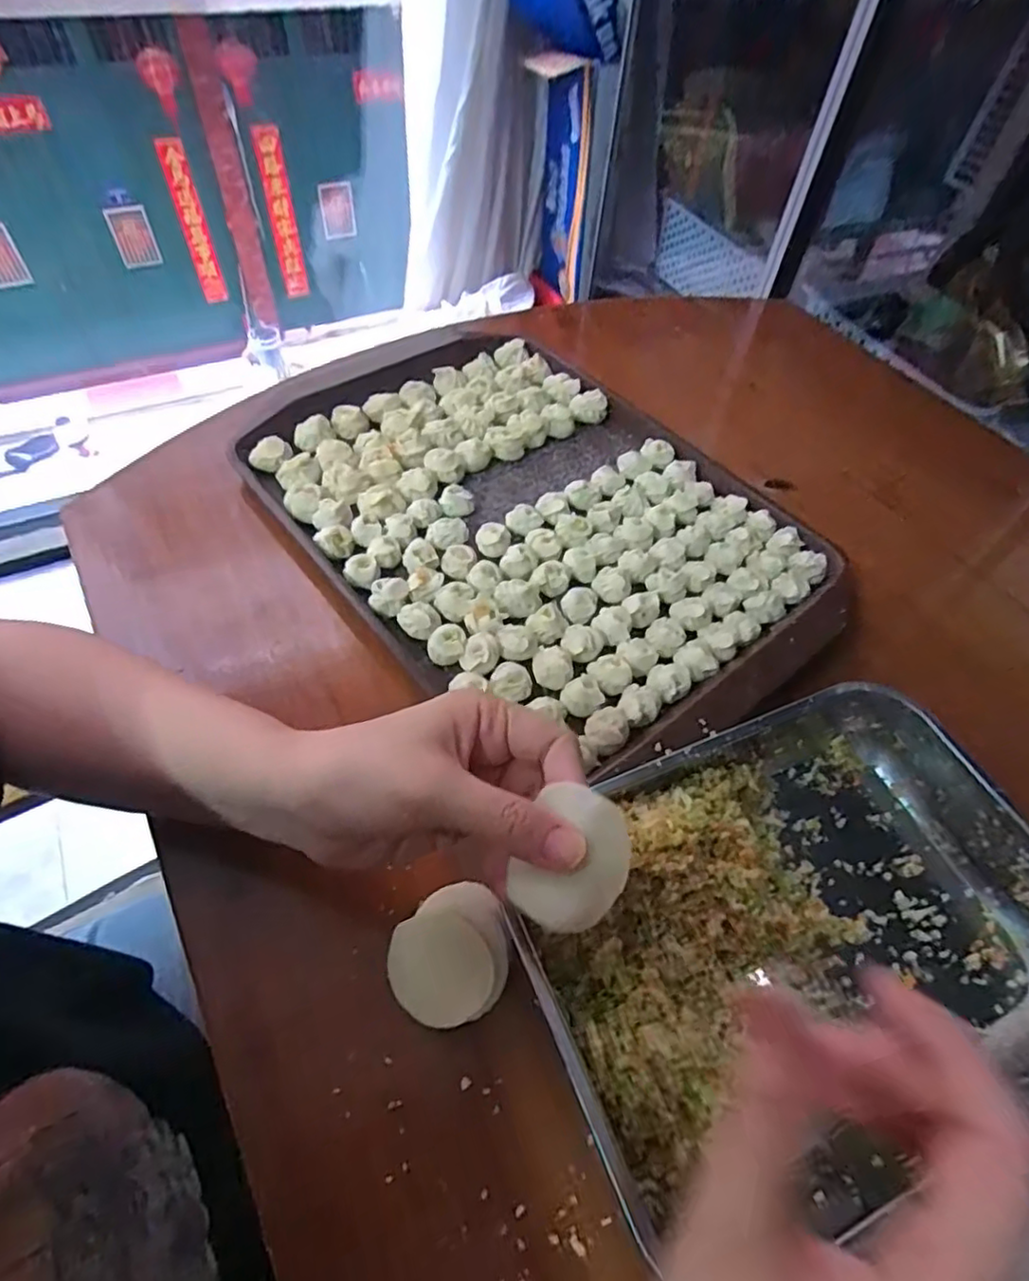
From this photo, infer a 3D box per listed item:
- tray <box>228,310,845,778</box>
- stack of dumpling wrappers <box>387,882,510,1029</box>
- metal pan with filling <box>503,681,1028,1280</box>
[{"bbox_3d":[0.012,-0.101,0.460,0.280,0.031,0.396,-32,64,-23],"label":"tray"},{"bbox_3d":[-0.031,0.144,0.293,0.051,0.023,0.058,-7,55,-9],"label":"stack of dumpling wrappers"},{"bbox_3d":[0.133,0.129,0.297,0.249,0.044,0.177,-16,57,-15],"label":"metal pan with filling"}]

